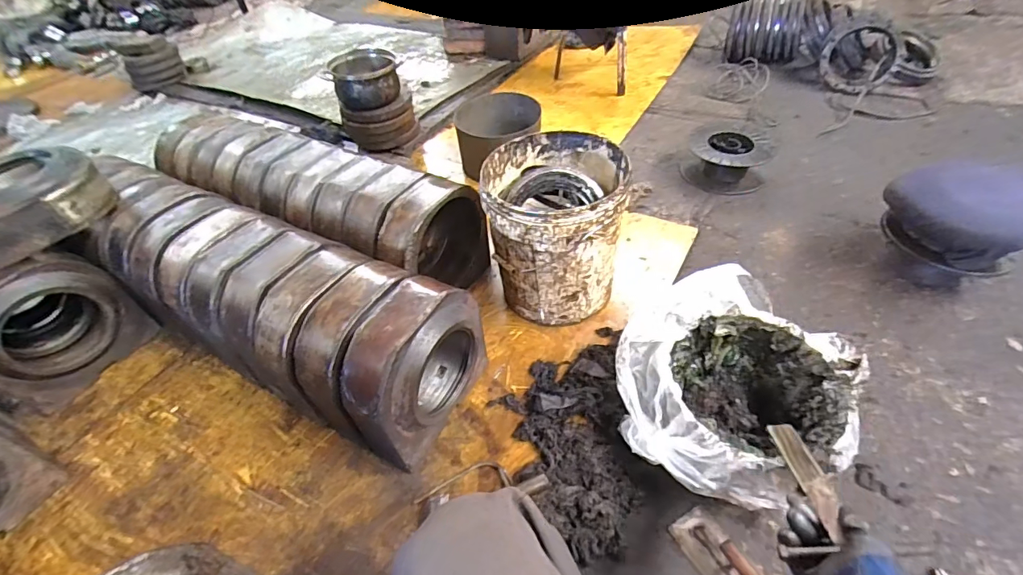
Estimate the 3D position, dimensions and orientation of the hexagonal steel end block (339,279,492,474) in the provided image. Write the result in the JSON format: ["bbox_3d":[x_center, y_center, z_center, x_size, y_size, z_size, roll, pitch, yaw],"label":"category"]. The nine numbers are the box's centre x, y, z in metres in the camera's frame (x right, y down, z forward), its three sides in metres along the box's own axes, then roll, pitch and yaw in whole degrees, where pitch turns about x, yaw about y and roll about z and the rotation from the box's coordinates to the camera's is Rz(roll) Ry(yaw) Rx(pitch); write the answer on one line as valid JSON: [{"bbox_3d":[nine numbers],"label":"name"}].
[{"bbox_3d":[-0.168,0.158,0.875,0.117,0.301,0.280,19,50,23],"label":"hexagonal steel end block"}]

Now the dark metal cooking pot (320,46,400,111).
[{"bbox_3d":[-0.528,-0.748,1.663,0.239,0.128,0.233,-2,46,2],"label":"dark metal cooking pot"}]

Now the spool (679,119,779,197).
[{"bbox_3d":[0.698,-0.430,1.502,0.256,0.107,0.245,16,50,21],"label":"spool"}]

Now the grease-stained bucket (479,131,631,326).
[{"bbox_3d":[0.100,-0.127,1.102,0.302,0.352,0.319,2,46,7],"label":"grease-stained bucket"}]

